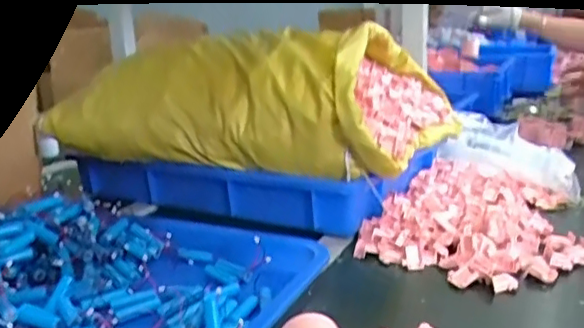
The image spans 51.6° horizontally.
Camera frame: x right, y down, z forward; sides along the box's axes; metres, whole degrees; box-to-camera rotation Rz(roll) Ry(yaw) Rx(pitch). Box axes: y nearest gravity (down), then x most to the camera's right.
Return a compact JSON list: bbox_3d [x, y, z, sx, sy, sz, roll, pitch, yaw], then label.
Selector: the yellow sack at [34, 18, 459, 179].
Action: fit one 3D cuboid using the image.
[{"bbox_3d":[-0.045,-0.113,0.952,0.558,0.167,0.356,2,15,16],"label":"yellow sack"}]

